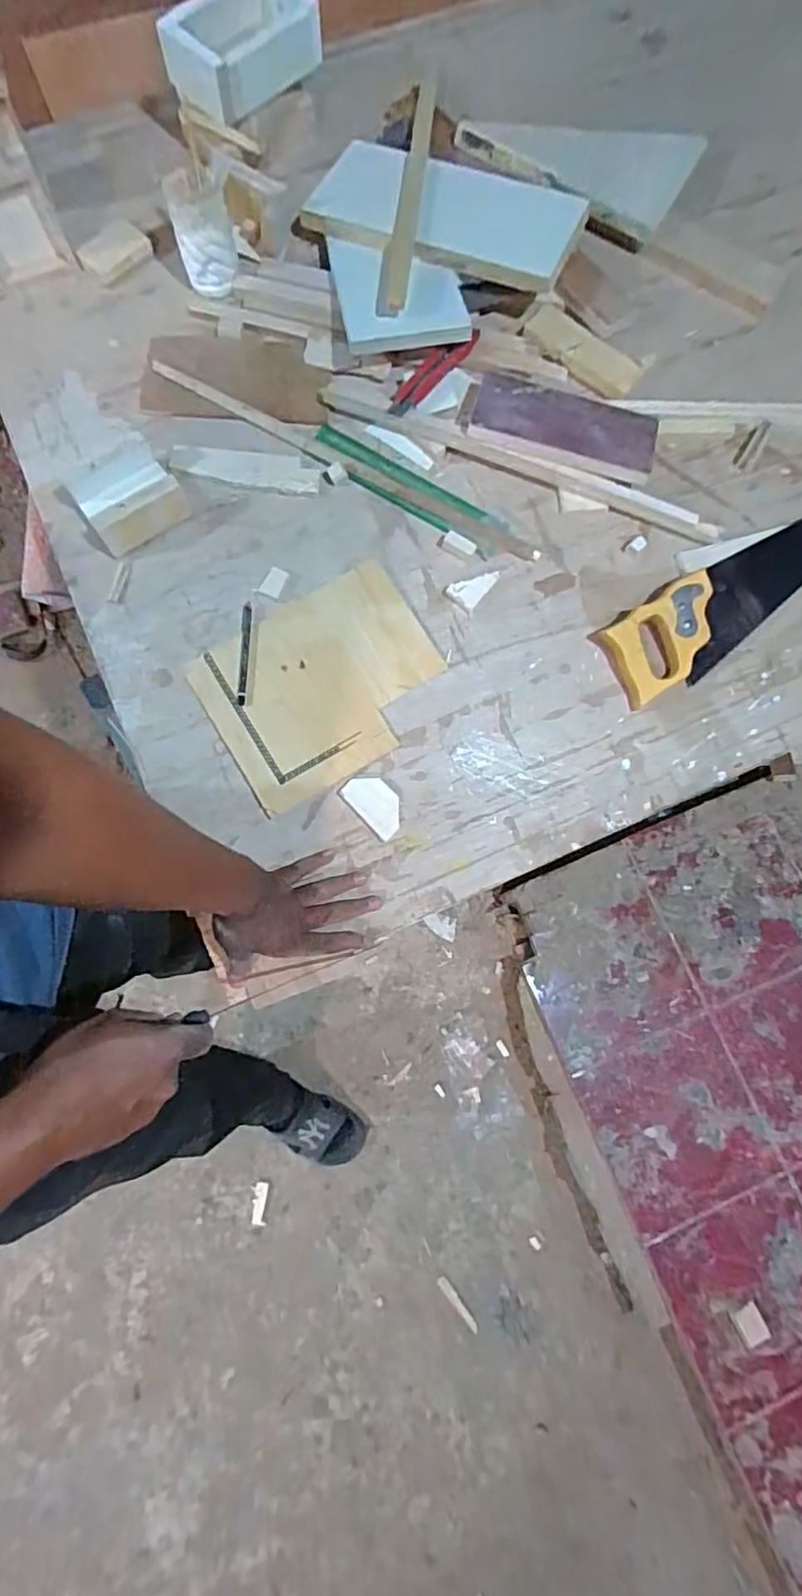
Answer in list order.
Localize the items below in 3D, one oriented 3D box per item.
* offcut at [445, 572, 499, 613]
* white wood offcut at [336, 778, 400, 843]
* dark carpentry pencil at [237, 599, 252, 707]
[{"bbox_3d":[0.079,-0.241,0.692,0.036,0.009,0.056,36,79,6],"label":"offcut"},{"bbox_3d":[-0.027,0.006,0.645,0.043,0.010,0.070,-42,82,-9],"label":"white wood offcut"},{"bbox_3d":[-0.172,-0.157,0.674,0.013,0.011,0.118,0,78,-1],"label":"dark carpentry pencil"}]

